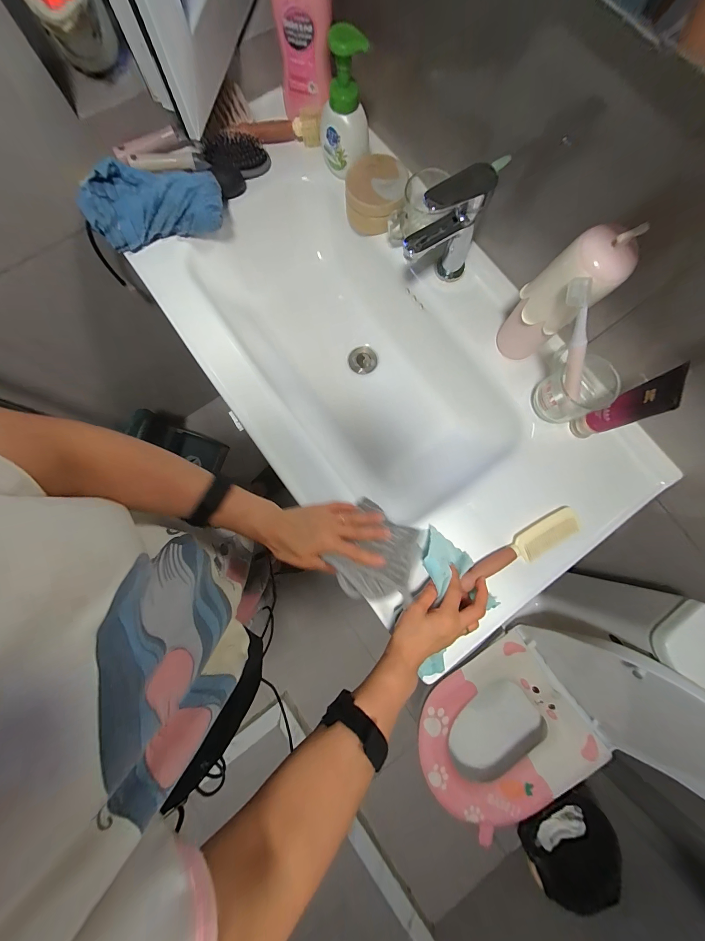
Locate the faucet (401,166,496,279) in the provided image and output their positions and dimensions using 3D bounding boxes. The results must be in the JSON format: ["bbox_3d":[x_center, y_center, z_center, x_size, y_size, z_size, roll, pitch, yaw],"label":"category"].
[{"bbox_3d":[0.130,-0.336,0.466,0.129,0.159,0.050,-39,83,-7],"label":"faucet"}]

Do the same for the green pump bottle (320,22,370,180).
[{"bbox_3d":[-0.013,-0.561,0.484,0.077,0.152,0.058,-6,80,-2],"label":"green pump bottle"}]

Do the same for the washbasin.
[{"bbox_3d":[0.036,-0.144,0.575,0.445,0.154,0.853,-42,83,-7],"label":"washbasin"}]

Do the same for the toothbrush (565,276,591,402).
[{"bbox_3d":[0.278,-0.156,0.387,0.015,0.160,0.021,-40,41,-7],"label":"toothbrush"}]

